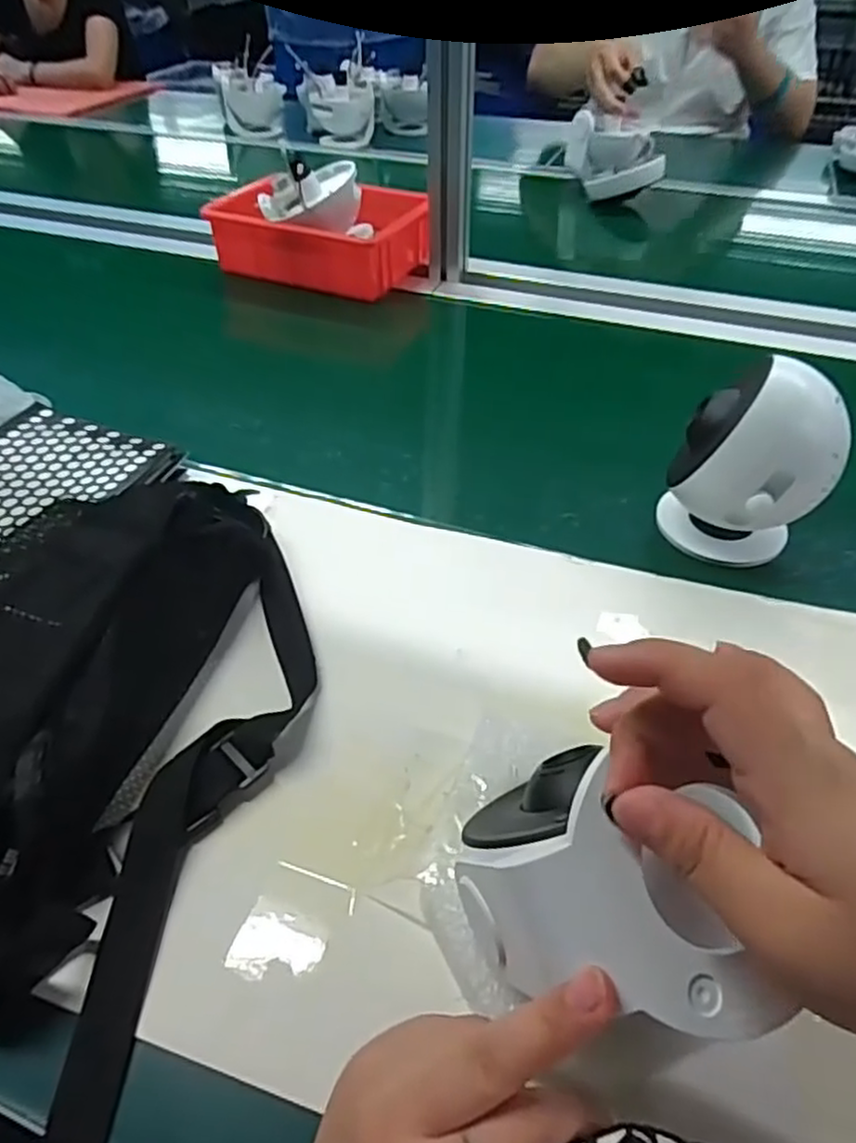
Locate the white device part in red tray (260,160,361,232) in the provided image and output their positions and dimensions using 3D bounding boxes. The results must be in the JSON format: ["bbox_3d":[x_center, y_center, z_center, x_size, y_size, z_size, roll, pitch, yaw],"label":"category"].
[{"bbox_3d":[-0.139,-0.439,0.819,0.118,0.065,0.086,-14,47,-14],"label":"white device part in red tray"}]

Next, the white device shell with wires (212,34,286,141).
[{"bbox_3d":[-0.337,-0.904,1.347,0.123,0.120,0.067,-18,48,-17],"label":"white device shell with wires"}]

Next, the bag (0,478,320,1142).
[{"bbox_3d":[-0.183,0.063,0.377,0.210,0.069,0.316,11,47,10],"label":"bag"}]

